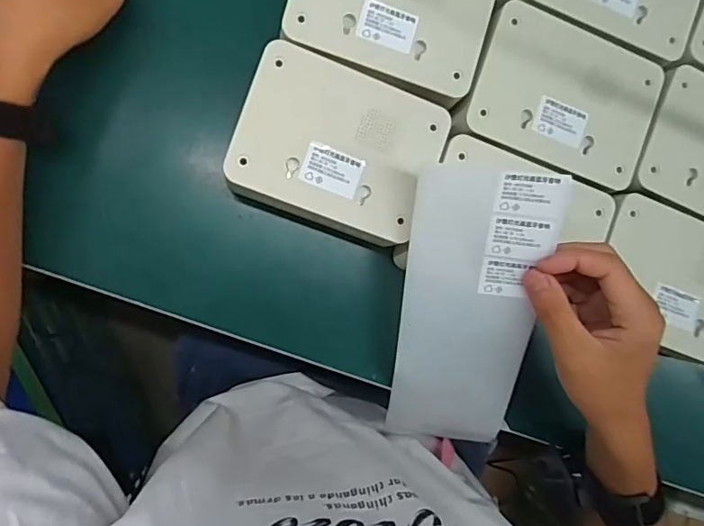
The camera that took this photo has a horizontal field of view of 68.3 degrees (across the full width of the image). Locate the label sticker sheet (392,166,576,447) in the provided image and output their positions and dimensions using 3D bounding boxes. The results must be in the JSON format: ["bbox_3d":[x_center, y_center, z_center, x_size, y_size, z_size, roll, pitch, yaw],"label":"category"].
[{"bbox_3d":[0.083,0.050,0.404,0.021,0.104,0.261,-35,137,-46],"label":"label sticker sheet"}]

